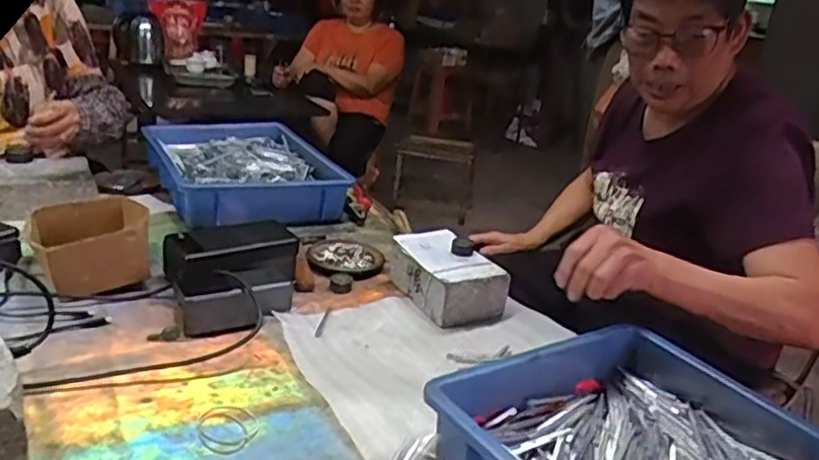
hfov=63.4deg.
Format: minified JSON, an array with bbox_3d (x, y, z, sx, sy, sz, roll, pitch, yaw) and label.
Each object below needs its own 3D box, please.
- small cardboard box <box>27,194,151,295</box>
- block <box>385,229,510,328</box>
[{"bbox_3d":[-0.407,0.020,0.854,0.132,0.072,0.148,-8,24,-34],"label":"small cardboard box"},{"bbox_3d":[0.050,0.061,0.922,0.104,0.074,0.170,-5,23,-30],"label":"block"}]

